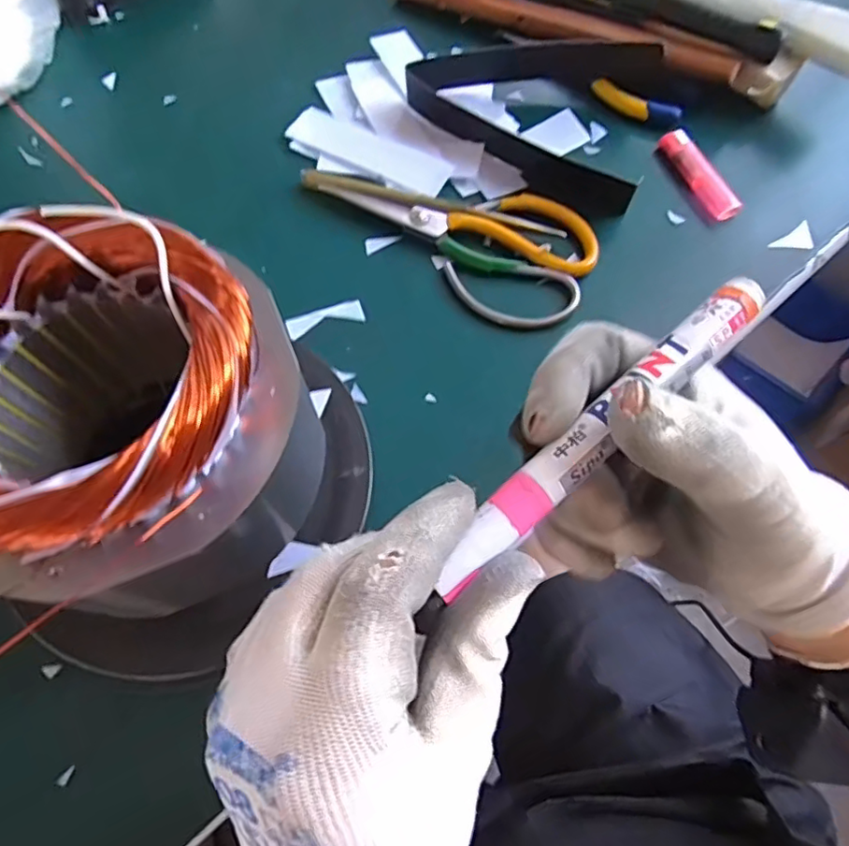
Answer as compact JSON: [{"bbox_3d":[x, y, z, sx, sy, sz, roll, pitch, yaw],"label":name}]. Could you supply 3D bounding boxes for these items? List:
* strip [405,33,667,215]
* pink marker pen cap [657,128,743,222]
[{"bbox_3d":[0.088,-0.239,0.437,0.194,0.034,0.146,39,70,14],"label":"strip"},{"bbox_3d":[0.195,-0.177,0.428,0.018,0.012,0.081,-23,69,-12],"label":"pink marker pen cap"}]

